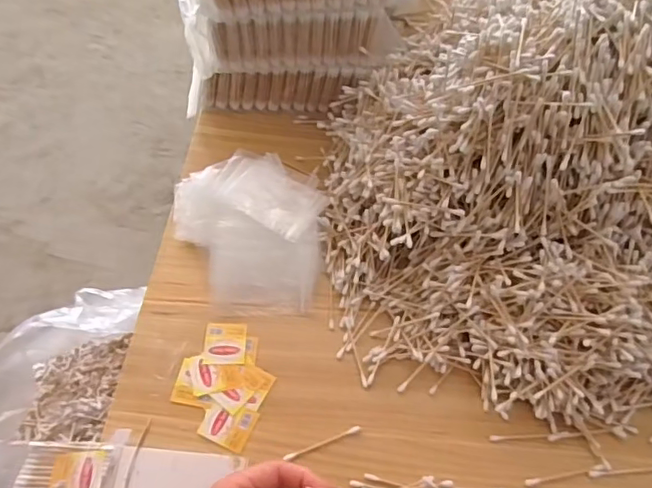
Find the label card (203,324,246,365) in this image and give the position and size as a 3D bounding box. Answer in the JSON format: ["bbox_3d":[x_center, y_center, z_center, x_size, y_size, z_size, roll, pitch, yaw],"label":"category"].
[{"bbox_3d":[-0.093,0.092,0.518,0.038,0.004,0.040,1,55,-2],"label":"label card"}]

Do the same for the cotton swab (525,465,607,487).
[{"bbox_3d":[0.195,0.187,0.455,0.066,0.006,0.006,-7,56,-8],"label":"cotton swab"}]

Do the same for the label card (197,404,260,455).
[{"bbox_3d":[-0.083,0.153,0.476,0.042,0.004,0.035,18,56,10],"label":"label card"}]

